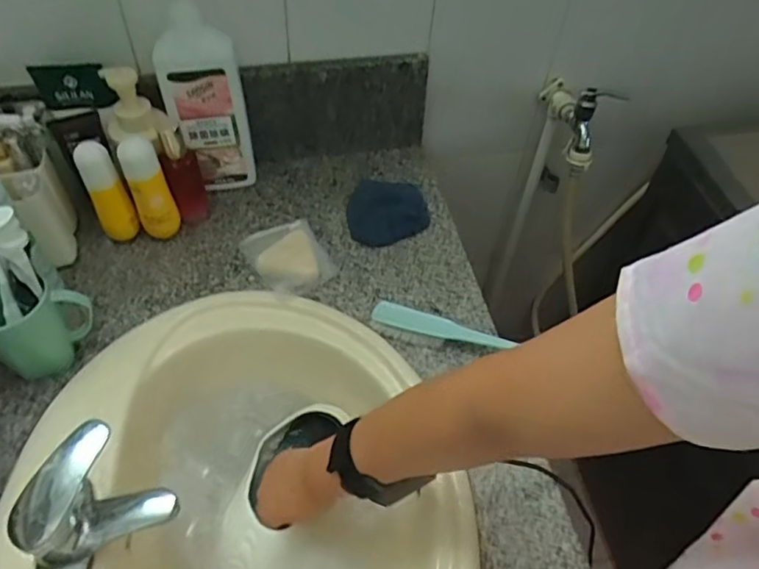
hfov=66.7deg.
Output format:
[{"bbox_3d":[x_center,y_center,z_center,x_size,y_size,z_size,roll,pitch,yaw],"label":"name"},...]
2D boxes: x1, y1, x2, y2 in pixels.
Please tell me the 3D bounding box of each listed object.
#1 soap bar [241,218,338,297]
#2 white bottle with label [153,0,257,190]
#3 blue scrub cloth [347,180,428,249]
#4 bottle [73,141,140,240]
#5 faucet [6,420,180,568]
[{"bbox_3d":[-0.119,-0.039,0.764,0.090,0.031,0.107,-29,59,-24],"label":"soap bar"},{"bbox_3d":[-0.229,-0.246,0.761,0.102,0.291,0.054,-6,53,-9],"label":"white bottle with label"},{"bbox_3d":[0.008,-0.118,0.839,0.112,0.032,0.135,-8,53,-10],"label":"blue scrub cloth"},{"bbox_3d":[-0.344,-0.110,0.742,0.041,0.153,0.036,-22,57,-20],"label":"bottle"},{"bbox_3d":[-0.265,0.210,0.520,0.130,0.097,0.113,-35,62,-27],"label":"faucet"}]

